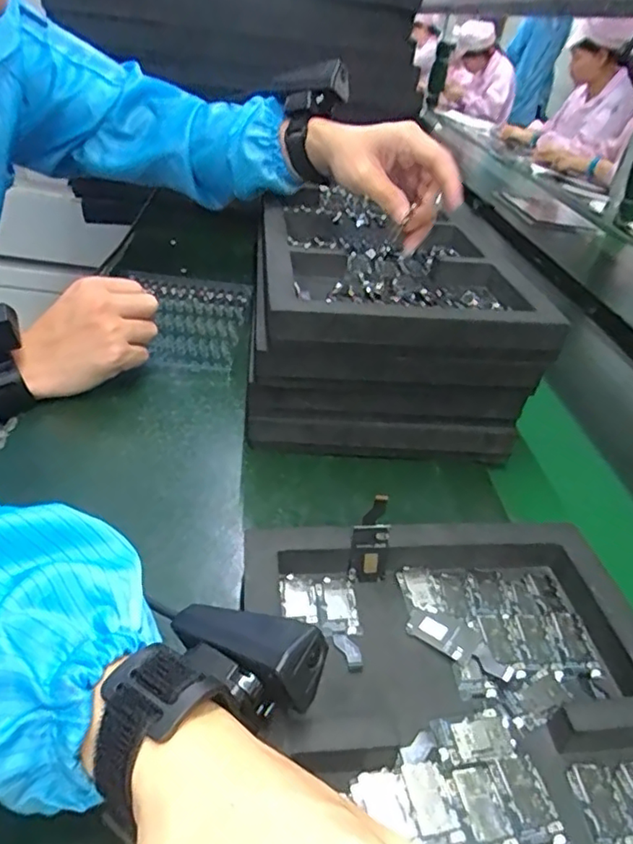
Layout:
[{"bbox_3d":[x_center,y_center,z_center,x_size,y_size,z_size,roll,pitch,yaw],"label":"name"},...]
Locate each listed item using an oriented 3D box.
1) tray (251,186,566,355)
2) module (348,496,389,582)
[{"bbox_3d":[0.054,-0.189,0.590,0.228,0.037,0.450,4,35,-10],"label":"tray"},{"bbox_3d":[0.033,0.071,0.350,0.023,0.059,0.007,0,20,-11],"label":"module"}]

